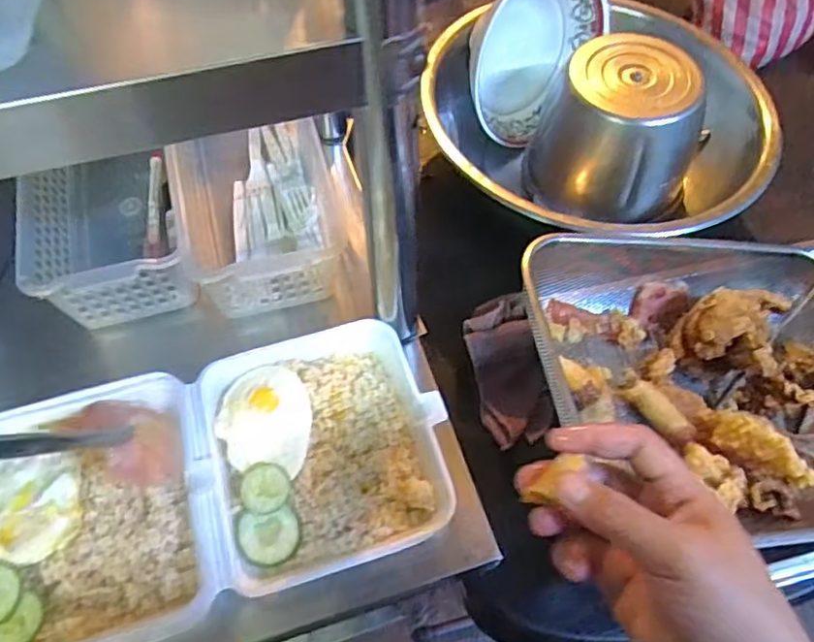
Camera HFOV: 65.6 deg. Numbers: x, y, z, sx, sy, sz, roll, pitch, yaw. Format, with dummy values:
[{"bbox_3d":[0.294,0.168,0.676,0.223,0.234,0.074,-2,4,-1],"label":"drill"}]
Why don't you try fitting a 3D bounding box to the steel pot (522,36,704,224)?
[{"bbox_3d":[0.229,-0.207,0.691,0.173,0.134,0.138,-10,59,-5],"label":"steel pot"}]

